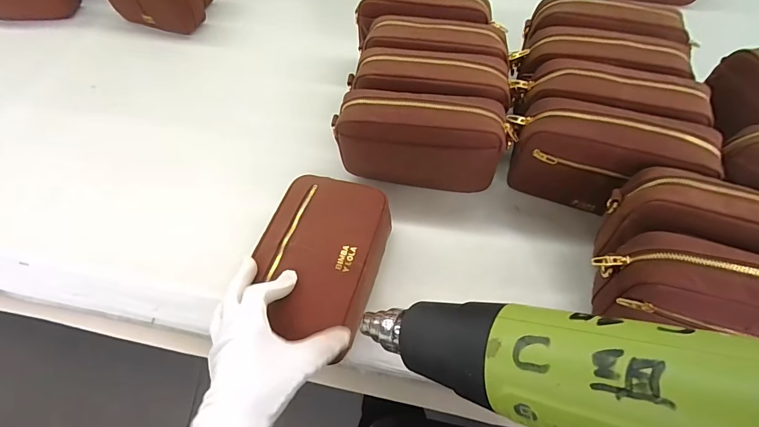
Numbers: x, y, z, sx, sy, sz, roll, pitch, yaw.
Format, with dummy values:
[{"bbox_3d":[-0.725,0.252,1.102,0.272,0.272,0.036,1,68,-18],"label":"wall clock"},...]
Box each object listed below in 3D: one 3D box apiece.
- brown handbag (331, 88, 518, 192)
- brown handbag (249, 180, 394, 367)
[{"bbox_3d":[0.049,-0.081,0.445,0.197,0.107,0.065,7,58,7],"label":"brown handbag"},{"bbox_3d":[-0.063,0.043,0.404,0.124,0.042,0.167,13,59,11],"label":"brown handbag"}]

